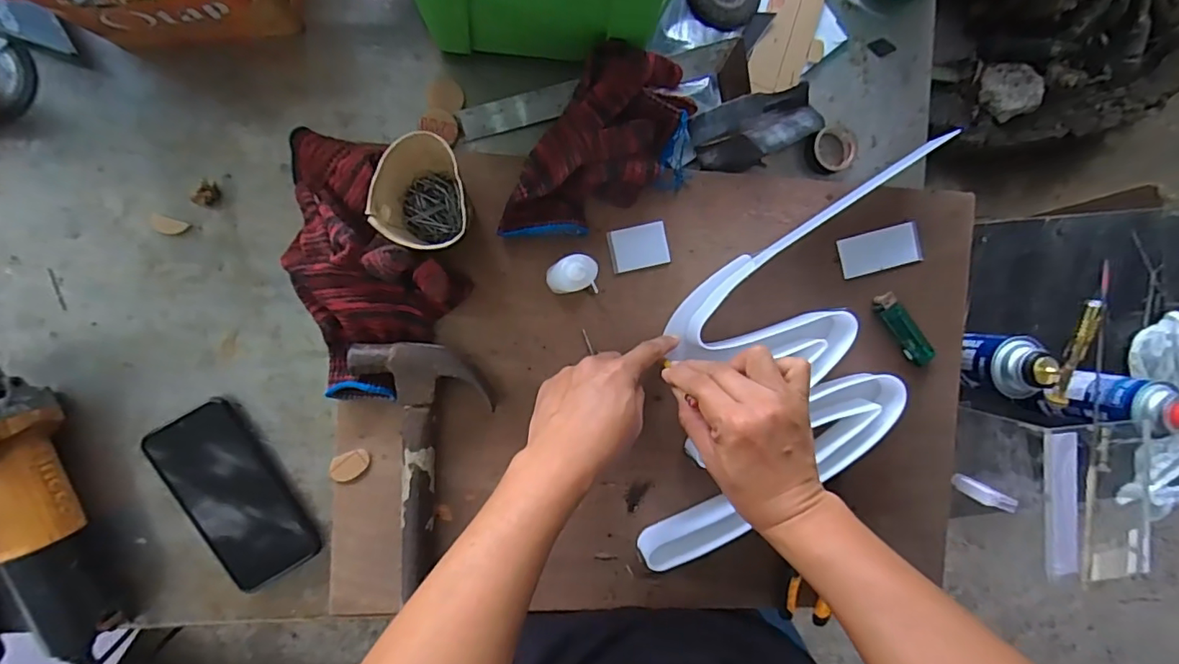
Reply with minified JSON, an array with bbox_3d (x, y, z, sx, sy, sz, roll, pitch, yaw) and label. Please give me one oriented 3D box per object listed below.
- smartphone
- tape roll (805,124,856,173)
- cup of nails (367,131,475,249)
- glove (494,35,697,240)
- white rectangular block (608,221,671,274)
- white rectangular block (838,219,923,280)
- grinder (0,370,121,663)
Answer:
[{"bbox_3d":[-0.320,0.149,0.487,0.073,0.014,0.168,-29,97,-3],"label":"smartphone"},{"bbox_3d":[0.237,-0.178,0.526,0.046,0.019,0.044,-1,95,-6],"label":"tape roll"},{"bbox_3d":[-0.135,-0.108,0.441,0.070,0.097,0.073,-1,95,-6],"label":"cup of nails"},{"bbox_3d":[0.017,-0.151,0.472,0.116,0.052,0.203,33,91,-8],"label":"glove"},{"bbox_3d":[0.047,-0.079,0.505,0.054,0.004,0.039,-13,96,-5],"label":"white rectangular block"},{"bbox_3d":[0.284,-0.080,0.531,0.082,0.006,0.040,-15,96,-5],"label":"white rectangular block"},{"bbox_3d":[-0.455,0.149,0.434,0.078,0.100,0.319,-19,97,-5],"label":"grinder"}]

